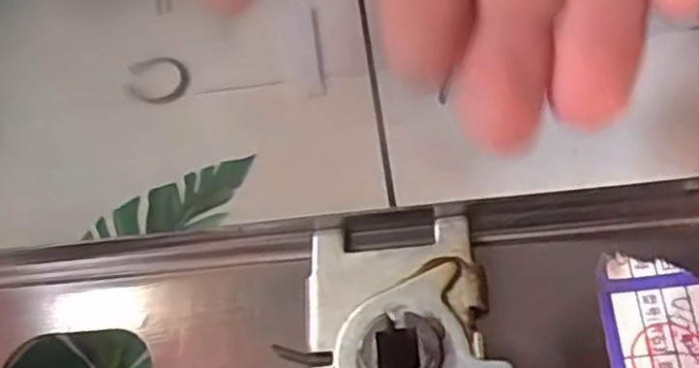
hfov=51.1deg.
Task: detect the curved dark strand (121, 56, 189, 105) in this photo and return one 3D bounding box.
[{"bbox_3d":[-0.061,-0.033,0.228,0.020,0.004,0.018,-20,63,-9],"label":"curved dark strand"}]

